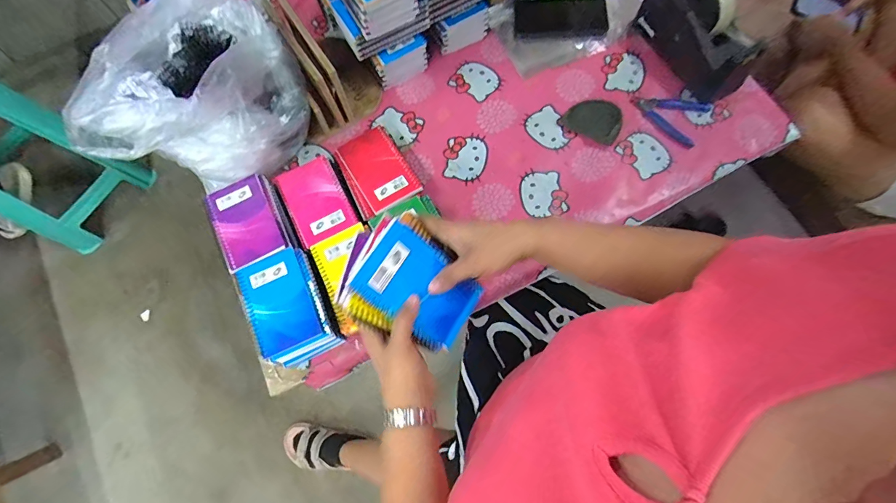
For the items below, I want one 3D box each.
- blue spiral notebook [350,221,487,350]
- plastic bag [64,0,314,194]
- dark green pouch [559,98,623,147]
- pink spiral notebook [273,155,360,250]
[{"bbox_3d":[-0.025,0.042,0.433,0.142,0.011,0.087,42,75,-29],"label":"blue spiral notebook"},{"bbox_3d":[-0.346,-0.214,0.570,0.204,0.204,0.272,36,77,12],"label":"plastic bag"},{"bbox_3d":[0.240,-0.219,0.656,0.088,0.033,0.069,32,76,11],"label":"dark green pouch"},{"bbox_3d":[-0.199,-0.076,0.607,0.086,0.011,0.127,-28,74,-7],"label":"pink spiral notebook"}]

